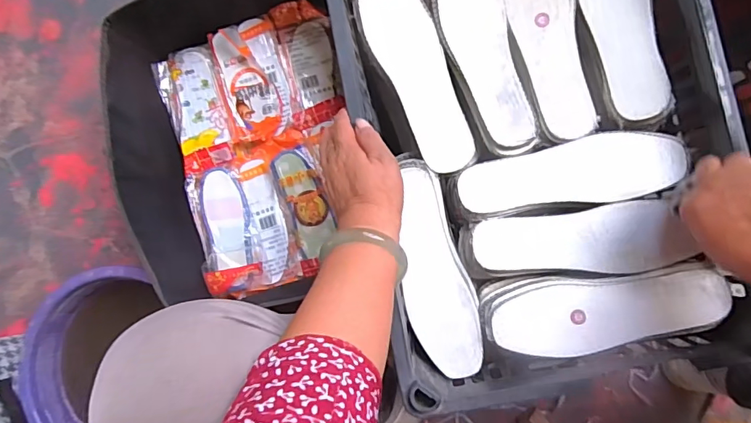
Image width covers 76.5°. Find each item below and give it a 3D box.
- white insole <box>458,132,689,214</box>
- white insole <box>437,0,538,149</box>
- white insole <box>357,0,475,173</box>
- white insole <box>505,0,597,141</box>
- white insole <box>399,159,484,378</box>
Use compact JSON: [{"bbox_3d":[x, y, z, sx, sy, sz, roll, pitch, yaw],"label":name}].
[{"bbox_3d":[0.200,-0.040,0.495,0.218,0.015,0.065,-9,86,7],"label":"white insole"},{"bbox_3d":[0.114,-0.177,0.513,0.066,0.013,0.222,-13,85,6],"label":"white insole"},{"bbox_3d":[0.043,-0.154,0.518,0.073,0.013,0.227,-19,90,-6],"label":"white insole"},{"bbox_3d":[0.183,-0.191,0.507,0.068,0.011,0.228,-9,89,6],"label":"white insole"},{"bbox_3d":[0.062,0.059,0.498,0.069,0.018,0.222,-11,86,9],"label":"white insole"}]

